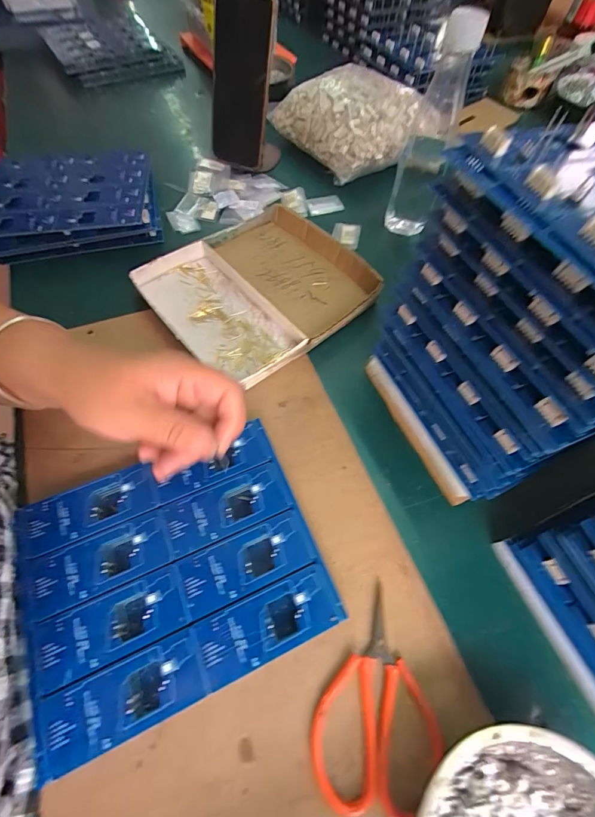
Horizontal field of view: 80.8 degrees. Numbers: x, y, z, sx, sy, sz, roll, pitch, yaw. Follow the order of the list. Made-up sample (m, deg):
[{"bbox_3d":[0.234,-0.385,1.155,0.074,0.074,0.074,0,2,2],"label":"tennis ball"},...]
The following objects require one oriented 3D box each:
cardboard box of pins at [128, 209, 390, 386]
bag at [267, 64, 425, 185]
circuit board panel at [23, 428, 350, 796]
[{"bbox_3d":[-0.041,-0.137,0.391,0.212,0.025,0.199,-37,68,-18],"label":"cardboard box of pins"},{"bbox_3d":[0.072,-0.428,0.522,0.135,0.083,0.198,-29,66,-15],"label":"bag"},{"bbox_3d":[-0.087,0.110,0.245,0.188,0.004,0.157,-21,64,-13],"label":"circuit board panel"}]

